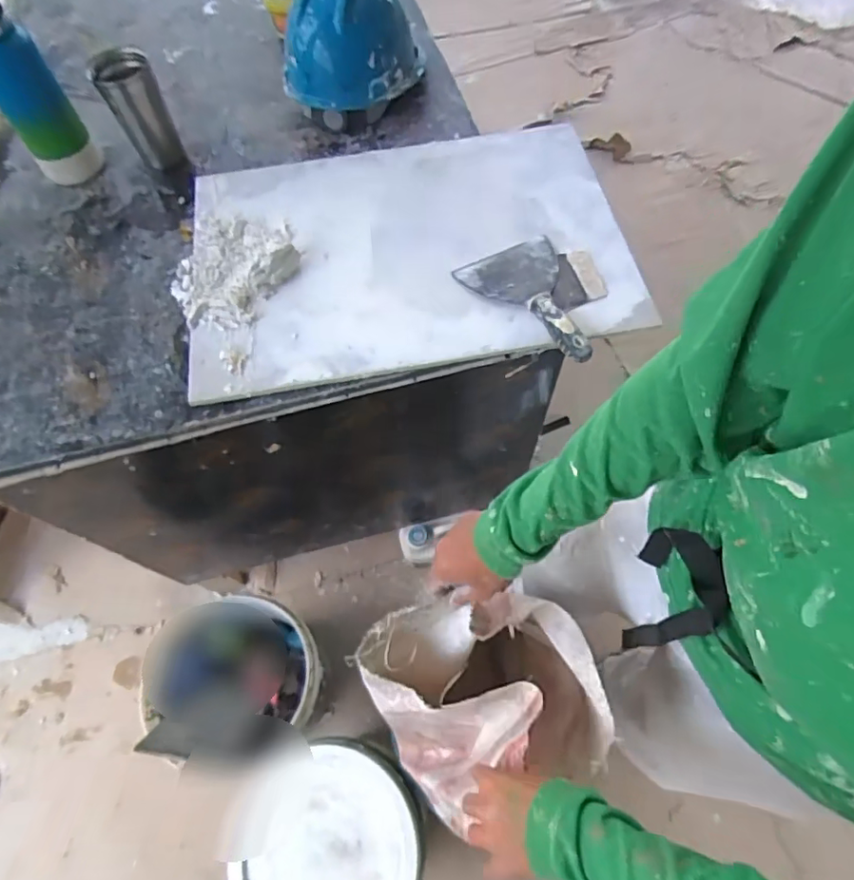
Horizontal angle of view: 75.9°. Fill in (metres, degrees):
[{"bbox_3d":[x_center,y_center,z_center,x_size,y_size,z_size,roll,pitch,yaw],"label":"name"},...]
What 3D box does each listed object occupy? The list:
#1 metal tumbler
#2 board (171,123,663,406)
[{"bbox_3d":[-0.431,-0.496,0.830,0.080,0.149,0.076,-25,66,-9],"label":"metal tumbler"},{"bbox_3d":[-0.034,-0.278,0.770,0.595,0.026,0.406,-10,64,-2],"label":"board"}]

